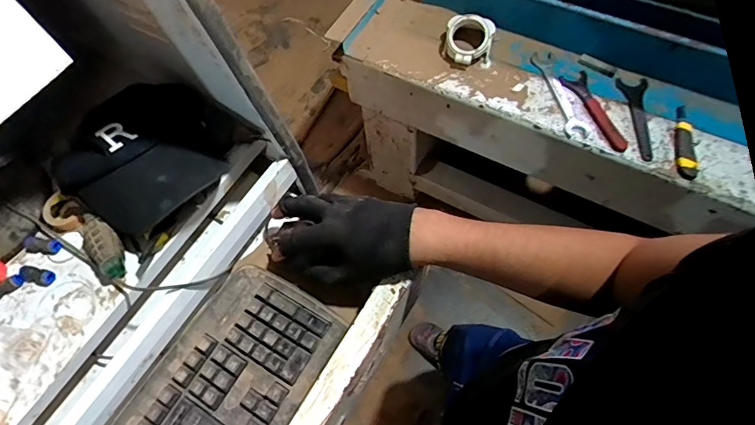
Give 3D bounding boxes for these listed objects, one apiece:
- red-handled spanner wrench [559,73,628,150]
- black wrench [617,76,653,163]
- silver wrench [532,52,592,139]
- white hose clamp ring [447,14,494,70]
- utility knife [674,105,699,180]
[{"bbox_3d":[0.528,-0.246,1.074,0.048,0.016,0.238,-27,73,2],"label":"red-handled spanner wrench"},{"bbox_3d":[0.626,-0.224,1.050,0.060,0.021,0.224,-6,71,-5],"label":"black wrench"},{"bbox_3d":[0.455,-0.295,1.107,0.053,0.012,0.270,-16,70,-5],"label":"silver wrench"},{"bbox_3d":[0.240,-0.442,1.149,0.123,0.075,0.119,3,63,6],"label":"white hose clamp ring"},{"bbox_3d":[0.691,-0.158,1.003,0.041,0.018,0.192,6,63,7],"label":"utility knife"}]

